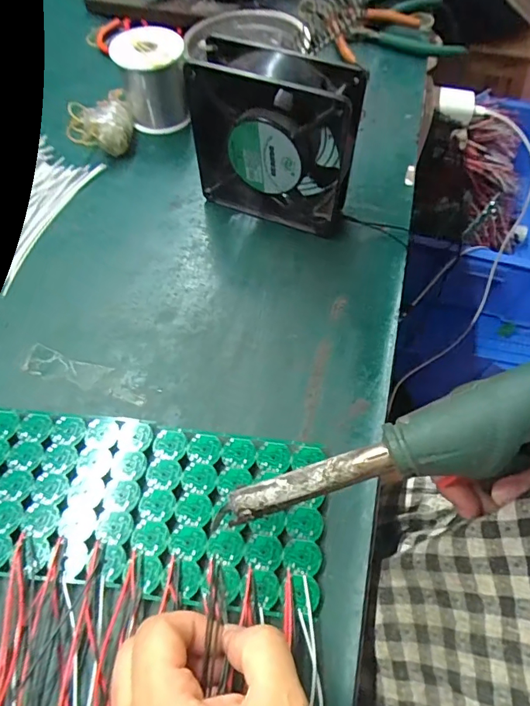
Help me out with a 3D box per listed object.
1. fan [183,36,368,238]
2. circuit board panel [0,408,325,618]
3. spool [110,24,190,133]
[{"bbox_3d":[0.007,-0.161,0.352,0.121,0.124,0.044,19,61,12],"label":"fan"},{"bbox_3d":[-0.074,0.088,0.270,0.212,0.004,0.093,7,61,3],"label":"circuit board panel"},{"bbox_3d":[-0.105,-0.254,0.433,0.060,0.073,0.060,0,58,0],"label":"spool"}]

